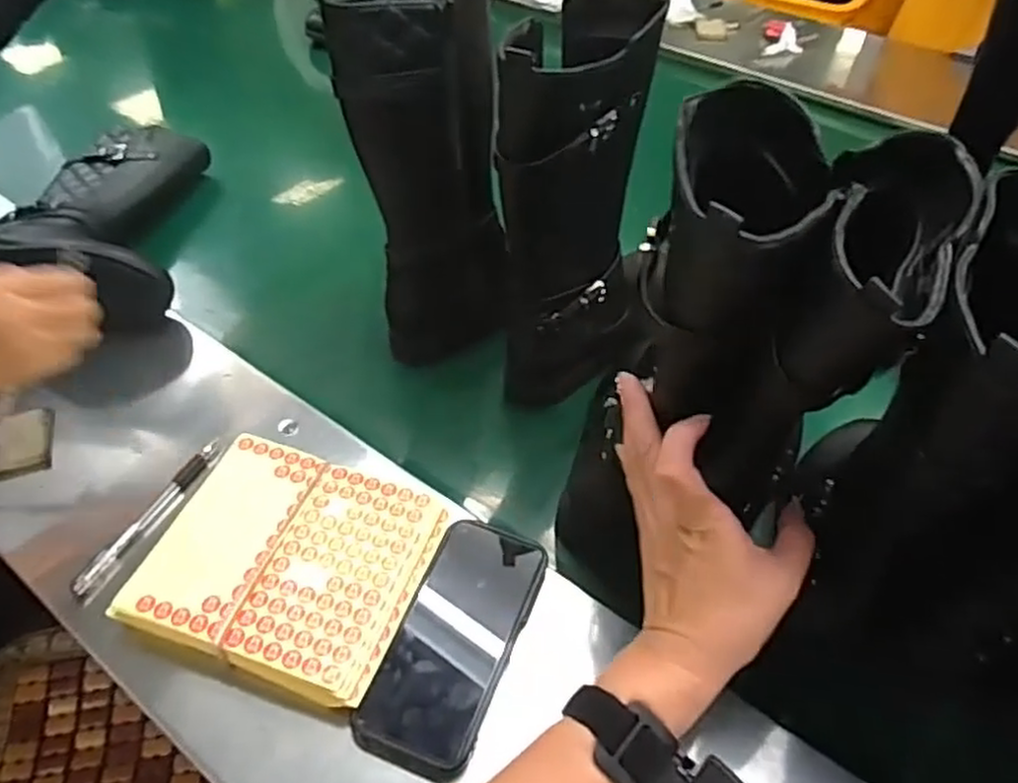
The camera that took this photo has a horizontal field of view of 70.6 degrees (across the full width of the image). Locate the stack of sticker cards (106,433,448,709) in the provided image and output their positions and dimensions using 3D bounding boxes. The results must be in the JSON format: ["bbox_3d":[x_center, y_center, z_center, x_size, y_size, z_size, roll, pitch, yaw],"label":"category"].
[{"bbox_3d":[-0.156,0.118,0.512,0.181,0.017,0.161,16,51,13],"label":"stack of sticker cards"}]

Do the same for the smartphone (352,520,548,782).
[{"bbox_3d":[-0.036,0.168,0.490,0.076,0.014,0.168,16,51,14],"label":"smartphone"}]

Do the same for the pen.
[{"bbox_3d":[-0.277,0.093,0.554,0.015,0.015,0.145,18,52,15],"label":"pen"}]

